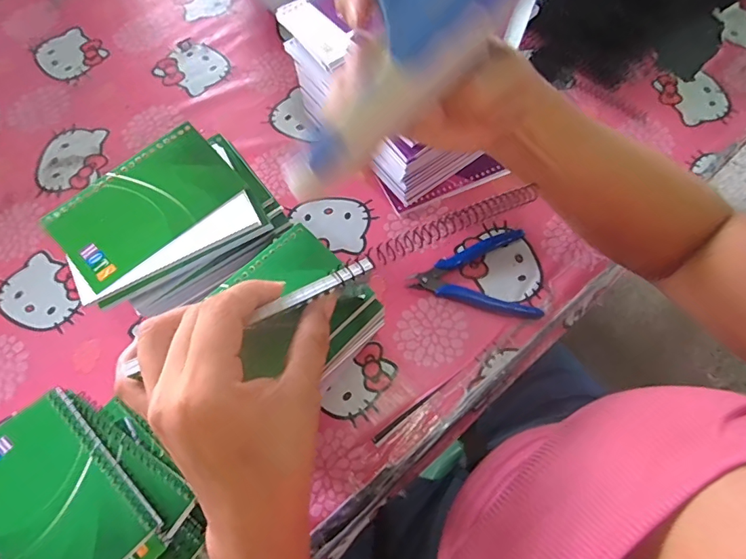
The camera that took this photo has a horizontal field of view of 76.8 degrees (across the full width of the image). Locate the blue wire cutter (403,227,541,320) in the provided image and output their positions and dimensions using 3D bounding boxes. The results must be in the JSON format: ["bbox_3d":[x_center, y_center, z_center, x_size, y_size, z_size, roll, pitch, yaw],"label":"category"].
[{"bbox_3d":[0.101,-0.015,0.447,0.117,0.009,0.087,13,67,6],"label":"blue wire cutter"}]

